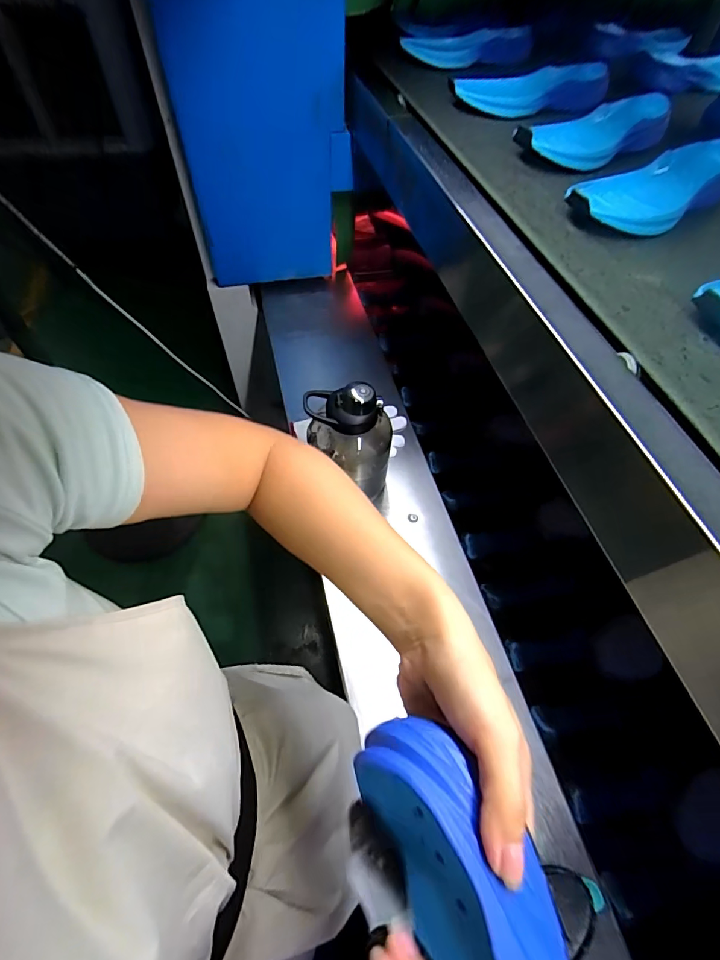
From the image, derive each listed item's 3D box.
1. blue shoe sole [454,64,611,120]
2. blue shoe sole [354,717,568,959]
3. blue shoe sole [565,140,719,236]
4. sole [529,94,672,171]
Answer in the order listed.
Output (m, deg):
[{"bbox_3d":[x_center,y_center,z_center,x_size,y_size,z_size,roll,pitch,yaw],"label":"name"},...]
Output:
[{"bbox_3d":[0.277,-0.618,0.693,0.246,0.054,0.106,-28,59,-16],"label":"blue shoe sole"},{"bbox_3d":[0.074,0.256,0.201,0.046,0.121,0.279,-14,63,-36],"label":"blue shoe sole"},{"bbox_3d":[0.359,-0.346,0.511,0.251,0.038,0.091,-30,60,-16],"label":"blue shoe sole"},{"bbox_3d":[0.338,-0.484,0.601,0.219,0.038,0.088,-32,60,-18],"label":"sole"}]

